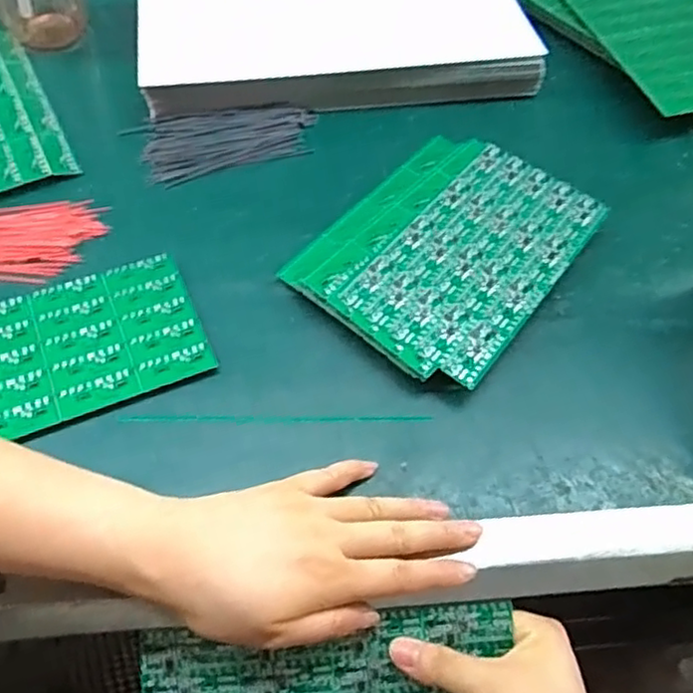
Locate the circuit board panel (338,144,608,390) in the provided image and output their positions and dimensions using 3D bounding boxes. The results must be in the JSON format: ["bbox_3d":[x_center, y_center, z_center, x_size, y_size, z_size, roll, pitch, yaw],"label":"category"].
[{"bbox_3d":[0.090,-0.061,0.464,0.101,0.004,0.194,35,63,16],"label":"circuit board panel"}]

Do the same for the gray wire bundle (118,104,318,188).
[{"bbox_3d":[-0.093,-0.161,0.532,0.138,0.010,0.057,-11,60,-10],"label":"gray wire bundle"}]

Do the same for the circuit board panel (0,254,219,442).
[{"bbox_3d":[-0.187,0.005,0.423,0.184,0.004,0.101,-21,63,-16],"label":"circuit board panel"}]

